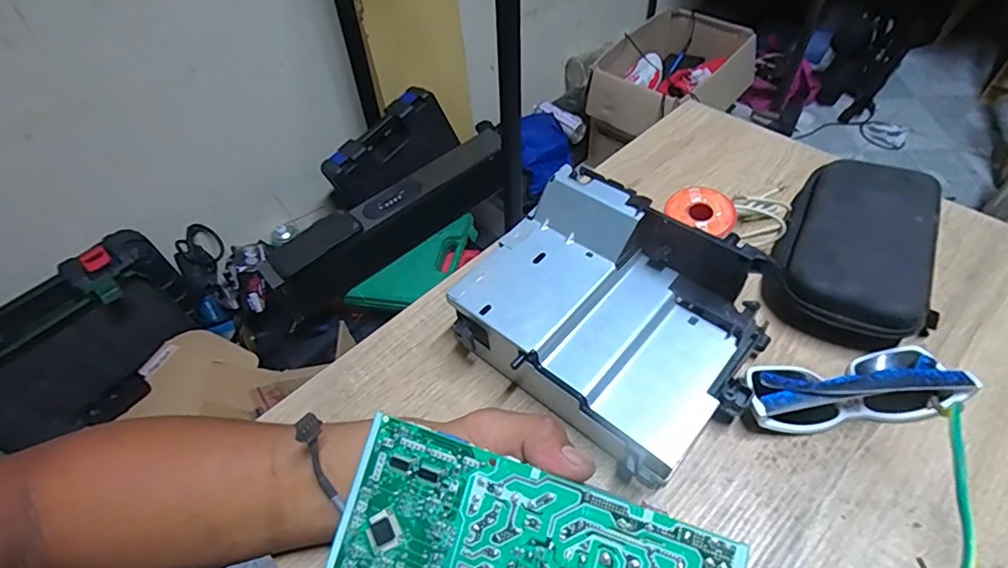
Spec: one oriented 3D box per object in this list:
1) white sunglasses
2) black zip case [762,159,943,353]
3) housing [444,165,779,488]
[{"bbox_3d":[0.232,0.064,0.356,0.139,0.040,0.049,-7,50,-1],"label":"white sunglasses"},{"bbox_3d":[0.284,-0.028,0.424,0.114,0.052,0.180,21,55,21],"label":"black zip case"},{"bbox_3d":[0.072,0.020,0.365,0.184,0.085,0.142,33,60,27],"label":"housing"}]

